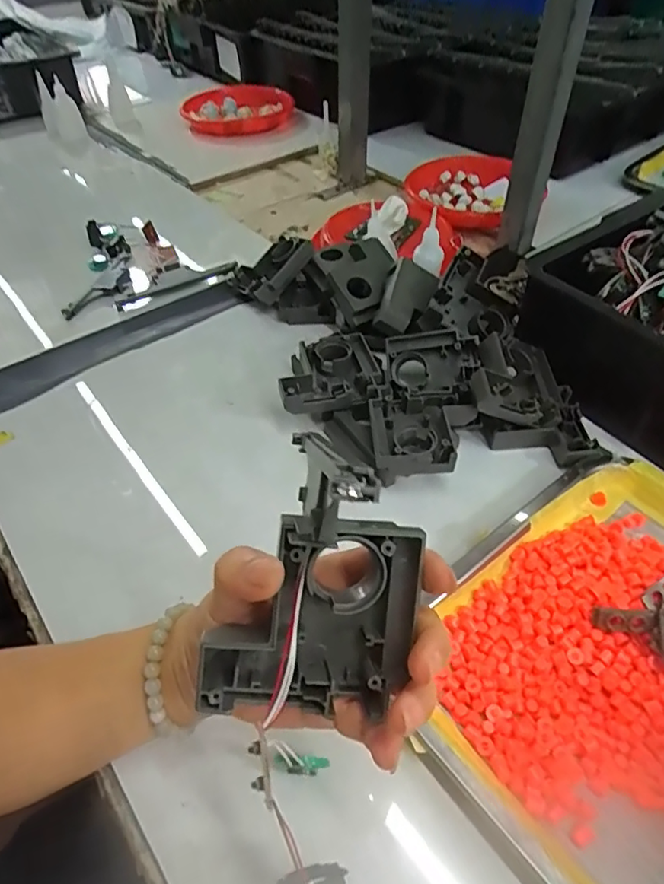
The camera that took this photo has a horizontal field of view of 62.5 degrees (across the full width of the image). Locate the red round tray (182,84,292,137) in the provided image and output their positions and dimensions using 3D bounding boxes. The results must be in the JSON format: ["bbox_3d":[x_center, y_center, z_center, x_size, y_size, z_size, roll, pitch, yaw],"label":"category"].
[{"bbox_3d":[-0.164,-0.581,0.968,0.190,0.052,0.190,-1,48,1],"label":"red round tray"}]

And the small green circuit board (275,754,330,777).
[{"bbox_3d":[-0.014,0.162,0.274,0.029,0.011,0.007,16,47,-18],"label":"small green circuit board"}]

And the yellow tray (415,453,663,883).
[{"bbox_3d":[0.221,0.163,0.279,0.265,0.031,0.339,-34,54,-22],"label":"yellow tray"}]

